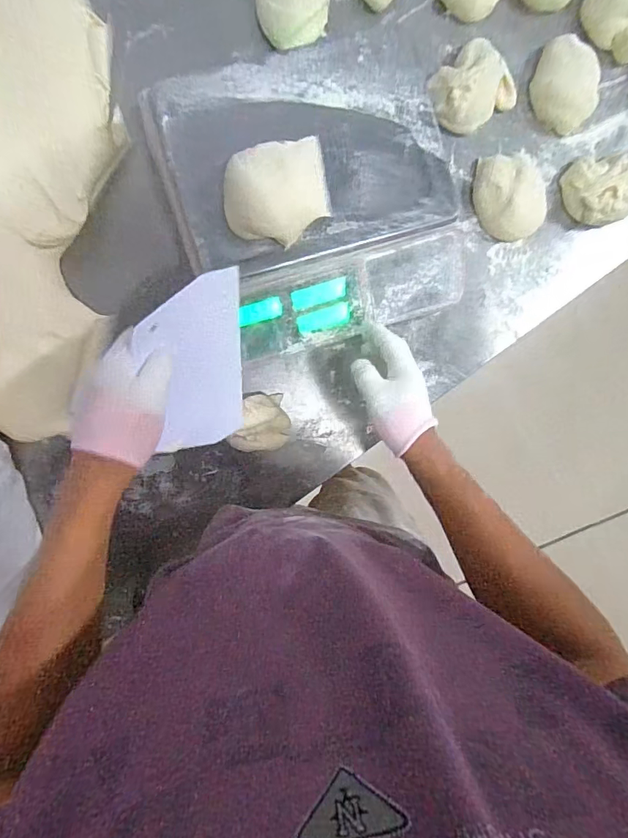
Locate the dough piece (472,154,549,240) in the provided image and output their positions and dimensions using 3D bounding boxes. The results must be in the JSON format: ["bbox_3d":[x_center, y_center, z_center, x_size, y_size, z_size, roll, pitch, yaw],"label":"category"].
[{"bbox_3d":[0.276,-0.313,0.621,0.098,0.038,0.120,-23,93,-7],"label":"dough piece"}]

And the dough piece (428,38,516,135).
[{"bbox_3d":[0.215,-0.455,0.603,0.126,0.046,0.097,-33,94,-6],"label":"dough piece"}]

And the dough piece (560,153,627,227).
[{"bbox_3d":[0.414,-0.331,0.629,0.098,0.047,0.097,0,90,-7],"label":"dough piece"}]

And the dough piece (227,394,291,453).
[{"bbox_3d":[-0.072,0.005,0.603,0.080,0.055,0.076,-1,90,-7],"label":"dough piece"}]

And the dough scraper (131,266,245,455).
[{"bbox_3d":[-0.117,-0.047,0.452,0.114,0.006,0.185,-33,138,-41],"label":"dough scraper"}]

